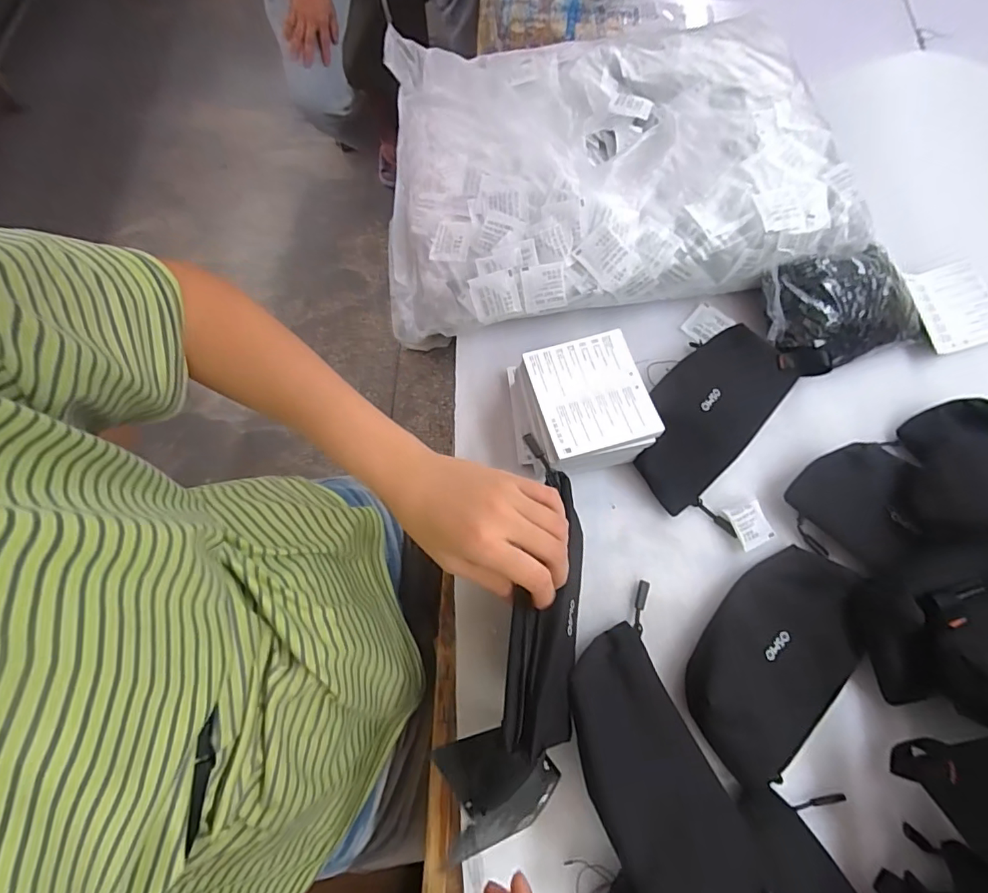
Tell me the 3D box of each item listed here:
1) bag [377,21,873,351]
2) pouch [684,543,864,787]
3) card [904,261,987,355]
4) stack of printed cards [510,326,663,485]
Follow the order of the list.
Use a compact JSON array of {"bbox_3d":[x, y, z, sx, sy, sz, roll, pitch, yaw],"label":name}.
[{"bbox_3d":[0.106,-0.294,0.522,0.440,0.102,0.336,-7,70,-2],"label":"bag"},{"bbox_3d":[0.223,0.160,0.385,0.184,0.040,0.102,-43,75,-14],"label":"pouch"},{"bbox_3d":[0.473,-0.143,0.507,0.084,0.011,0.088,-16,77,-4],"label":"card"},{"bbox_3d":[0.071,-0.035,0.443,0.112,0.068,0.115,-13,70,-4],"label":"stack of printed cards"}]

